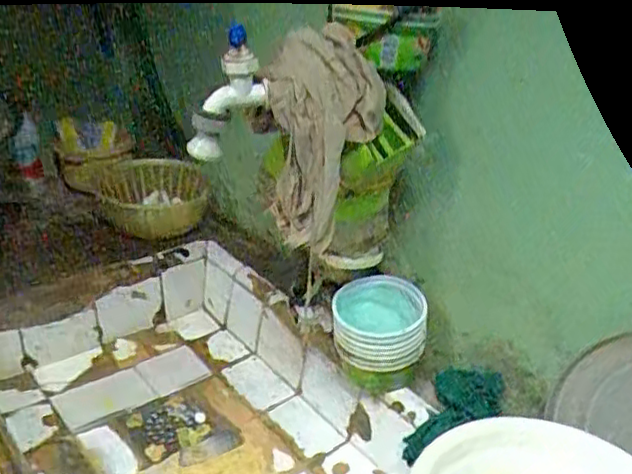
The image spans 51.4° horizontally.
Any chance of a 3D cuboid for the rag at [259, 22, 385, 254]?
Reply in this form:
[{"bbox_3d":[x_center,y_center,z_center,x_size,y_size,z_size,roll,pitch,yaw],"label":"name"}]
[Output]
[{"bbox_3d":[-0.001,-0.093,0.665,0.122,0.210,0.073,9,28,8],"label":"rag"}]

